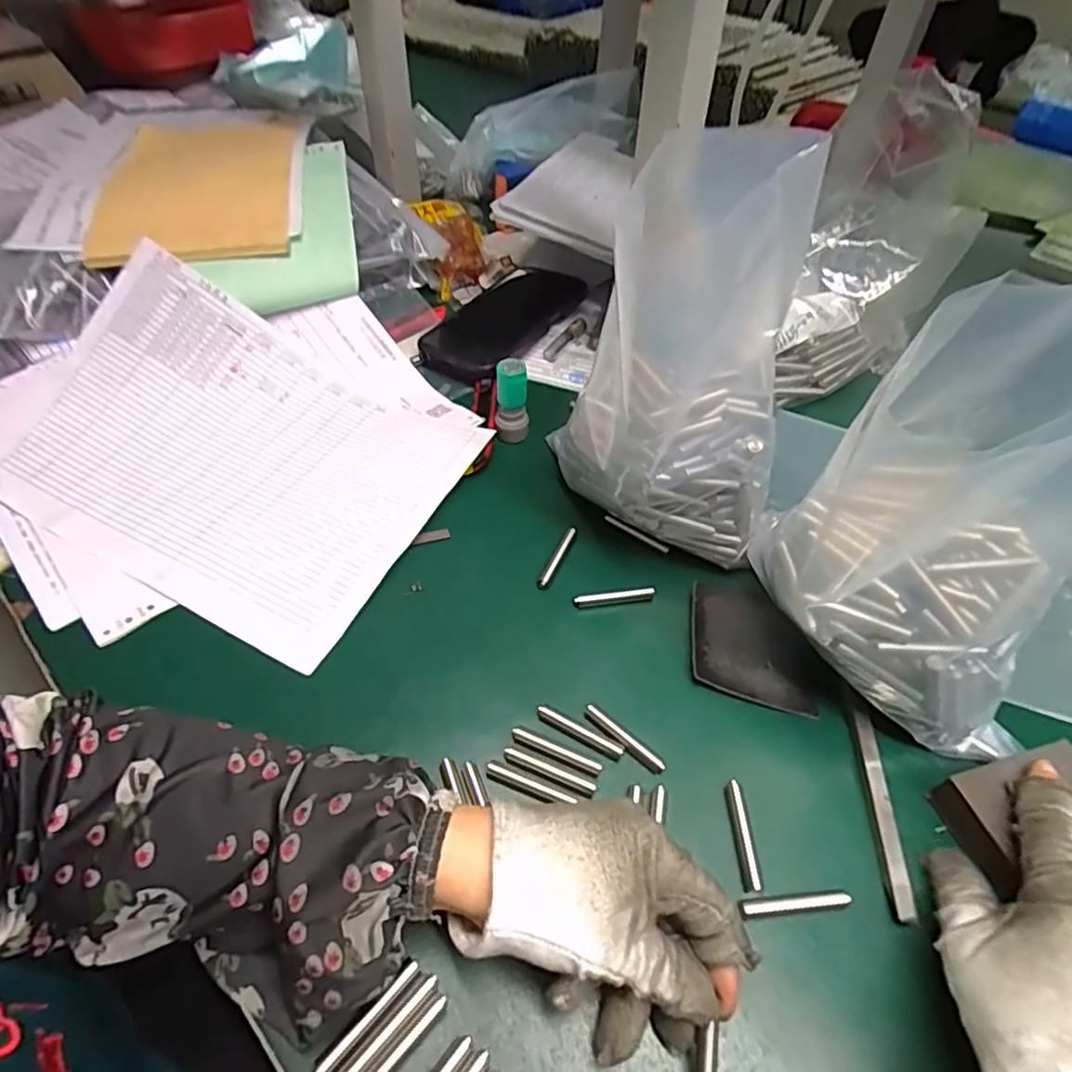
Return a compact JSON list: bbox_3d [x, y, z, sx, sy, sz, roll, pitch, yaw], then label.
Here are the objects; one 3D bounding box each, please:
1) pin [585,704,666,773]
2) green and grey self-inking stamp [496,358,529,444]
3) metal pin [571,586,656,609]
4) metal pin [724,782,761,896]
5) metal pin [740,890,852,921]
[{"bbox_3d":[0.045,0.103,0.327,0.048,0.005,0.006,34,56,25],"label":"pin"},{"bbox_3d":[-0.018,-0.095,0.456,0.023,0.060,0.018,-4,49,-4],"label":"green and grey self-inking stamp"},{"bbox_3d":[0.048,0.036,0.385,0.049,0.004,0.008,-7,50,-7],"label":"metal pin"},{"bbox_3d":[0.097,0.140,0.300,0.008,0.005,0.047,-1,49,-2],"label":"metal pin"},{"bbox_3d":[0.114,0.163,0.282,0.048,0.007,0.007,-4,49,-4],"label":"metal pin"}]

